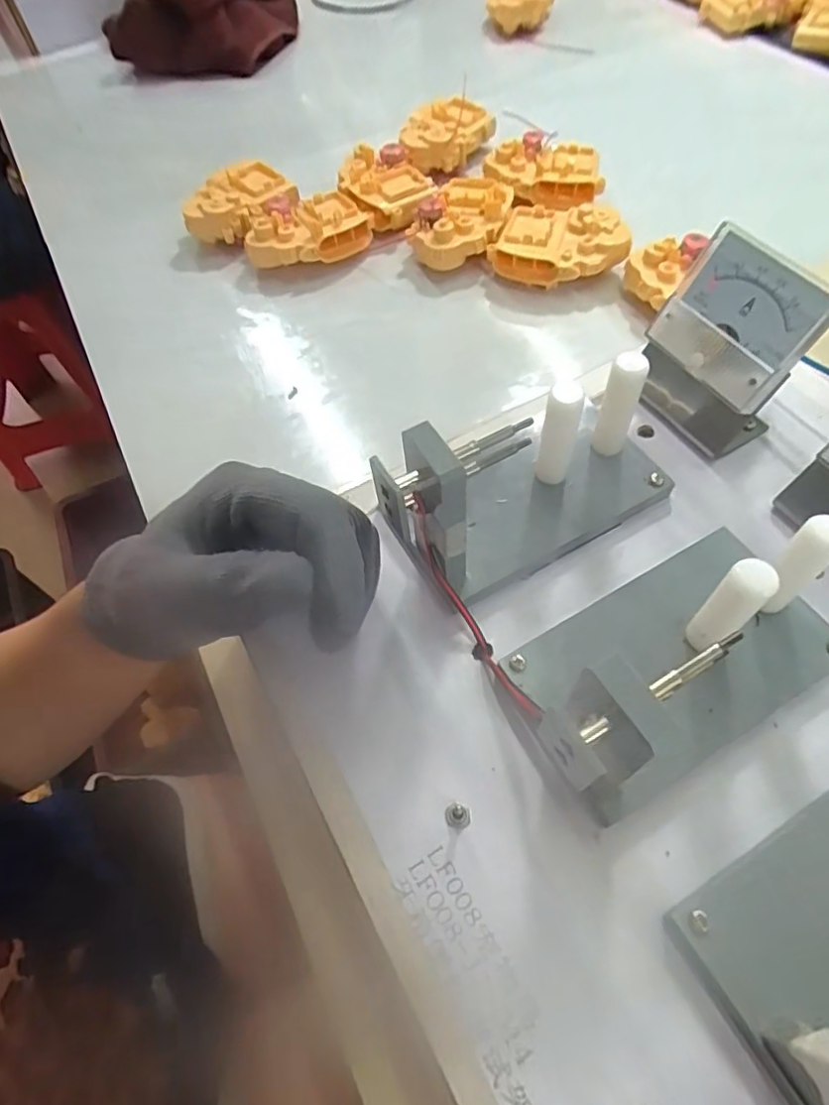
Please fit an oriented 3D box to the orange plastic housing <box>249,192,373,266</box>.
[{"bbox_3d":[-0.090,-0.266,0.498,0.098,0.030,0.051,-31,62,-13],"label":"orange plastic housing"}]

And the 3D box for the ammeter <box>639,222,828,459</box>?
[{"bbox_3d":[0.139,-0.091,0.273,0.043,0.079,0.064,-29,62,-12],"label":"ammeter"}]

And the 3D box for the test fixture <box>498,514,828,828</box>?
[{"bbox_3d":[0.093,0.029,0.205,0.133,0.078,0.070,-27,59,-13],"label":"test fixture"}]

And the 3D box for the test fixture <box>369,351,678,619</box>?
[{"bbox_3d":[0.046,-0.036,0.248,0.134,0.080,0.056,-27,59,-13],"label":"test fixture"}]

